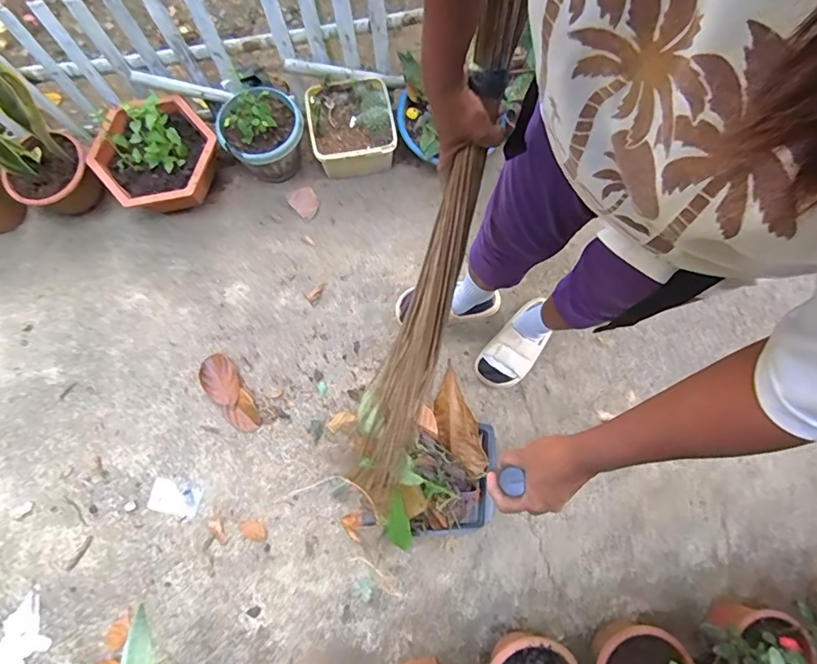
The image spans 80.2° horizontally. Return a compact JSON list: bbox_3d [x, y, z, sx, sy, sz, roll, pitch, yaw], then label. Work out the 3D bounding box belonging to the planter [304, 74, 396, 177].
[{"bbox_3d":[-0.132,-0.490,1.188,0.207,0.166,0.200,-13,78,-3],"label":"planter"}]

